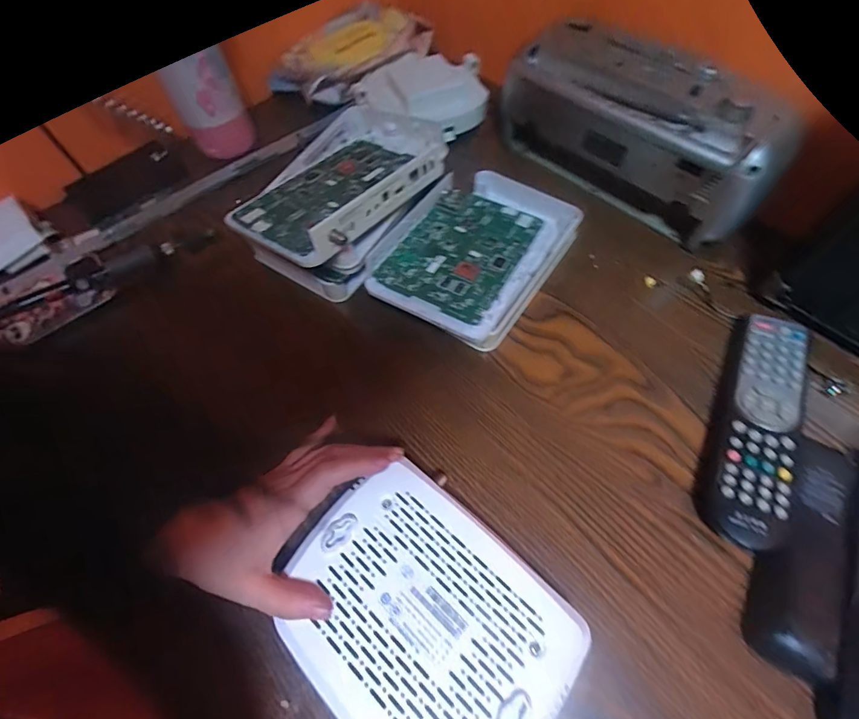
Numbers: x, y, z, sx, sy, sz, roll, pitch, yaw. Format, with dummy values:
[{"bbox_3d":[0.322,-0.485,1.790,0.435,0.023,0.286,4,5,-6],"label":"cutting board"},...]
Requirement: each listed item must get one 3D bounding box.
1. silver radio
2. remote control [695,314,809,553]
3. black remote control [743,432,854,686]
[{"bbox_3d":[0.175,-0.204,0.377,0.255,0.120,0.075,33,69,19],"label":"silver radio"},{"bbox_3d":[0.243,0.047,0.307,0.049,0.027,0.183,24,66,15],"label":"remote control"},{"bbox_3d":[0.245,0.121,0.272,0.045,0.022,0.151,25,67,16],"label":"black remote control"}]

